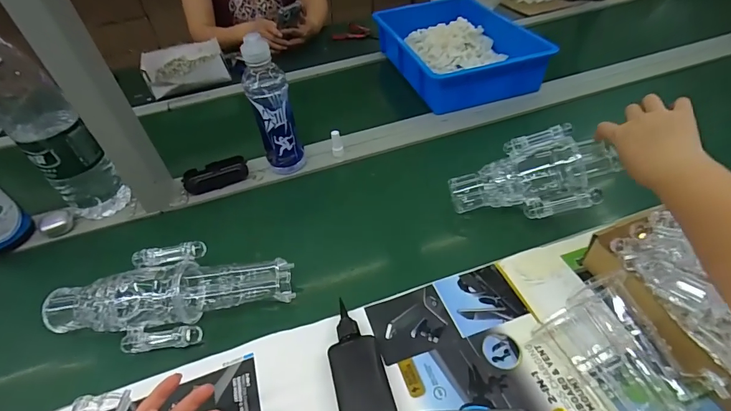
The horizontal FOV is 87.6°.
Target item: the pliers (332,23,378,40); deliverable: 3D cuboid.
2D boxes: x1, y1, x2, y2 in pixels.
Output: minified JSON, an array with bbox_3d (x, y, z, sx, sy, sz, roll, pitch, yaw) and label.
[{"bbox_3d":[-0.033,-0.532,1.165,0.133,0.010,0.063,-3,66,-4],"label":"pliers"}]

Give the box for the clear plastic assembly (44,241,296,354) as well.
[{"bbox_3d":[-0.248,0.104,0.487,0.292,0.052,0.126,-8,44,-3],"label":"clear plastic assembly"}]

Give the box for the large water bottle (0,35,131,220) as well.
[{"bbox_3d":[-0.453,-0.102,0.552,0.087,0.327,0.100,-35,52,-26],"label":"large water bottle"}]

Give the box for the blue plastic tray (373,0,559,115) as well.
[{"bbox_3d":[0.211,-0.367,0.896,0.279,0.087,0.369,-15,46,-8],"label":"blue plastic tray"}]

